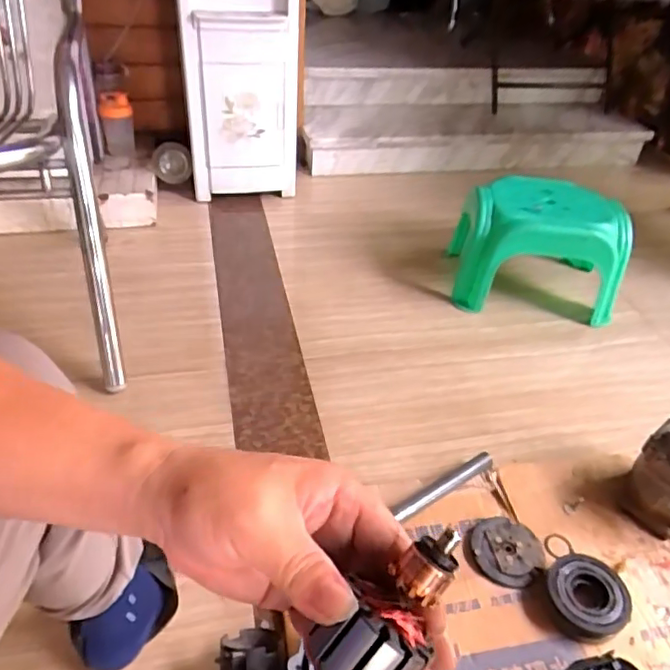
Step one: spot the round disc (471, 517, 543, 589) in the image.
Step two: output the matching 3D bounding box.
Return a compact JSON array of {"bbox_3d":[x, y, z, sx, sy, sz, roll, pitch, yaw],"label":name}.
[{"bbox_3d":[0.246,0.306,0.831,0.107,0.014,0.093,-29,49,-34],"label":"round disc"}]

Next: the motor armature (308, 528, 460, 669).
[{"bbox_3d":[0.012,0.139,0.243,0.038,0.033,0.128,38,91,31],"label":"motor armature"}]

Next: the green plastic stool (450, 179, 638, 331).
[{"bbox_3d":[0.489,-0.216,1.384,0.365,0.226,0.299,6,39,2],"label":"green plastic stool"}]

